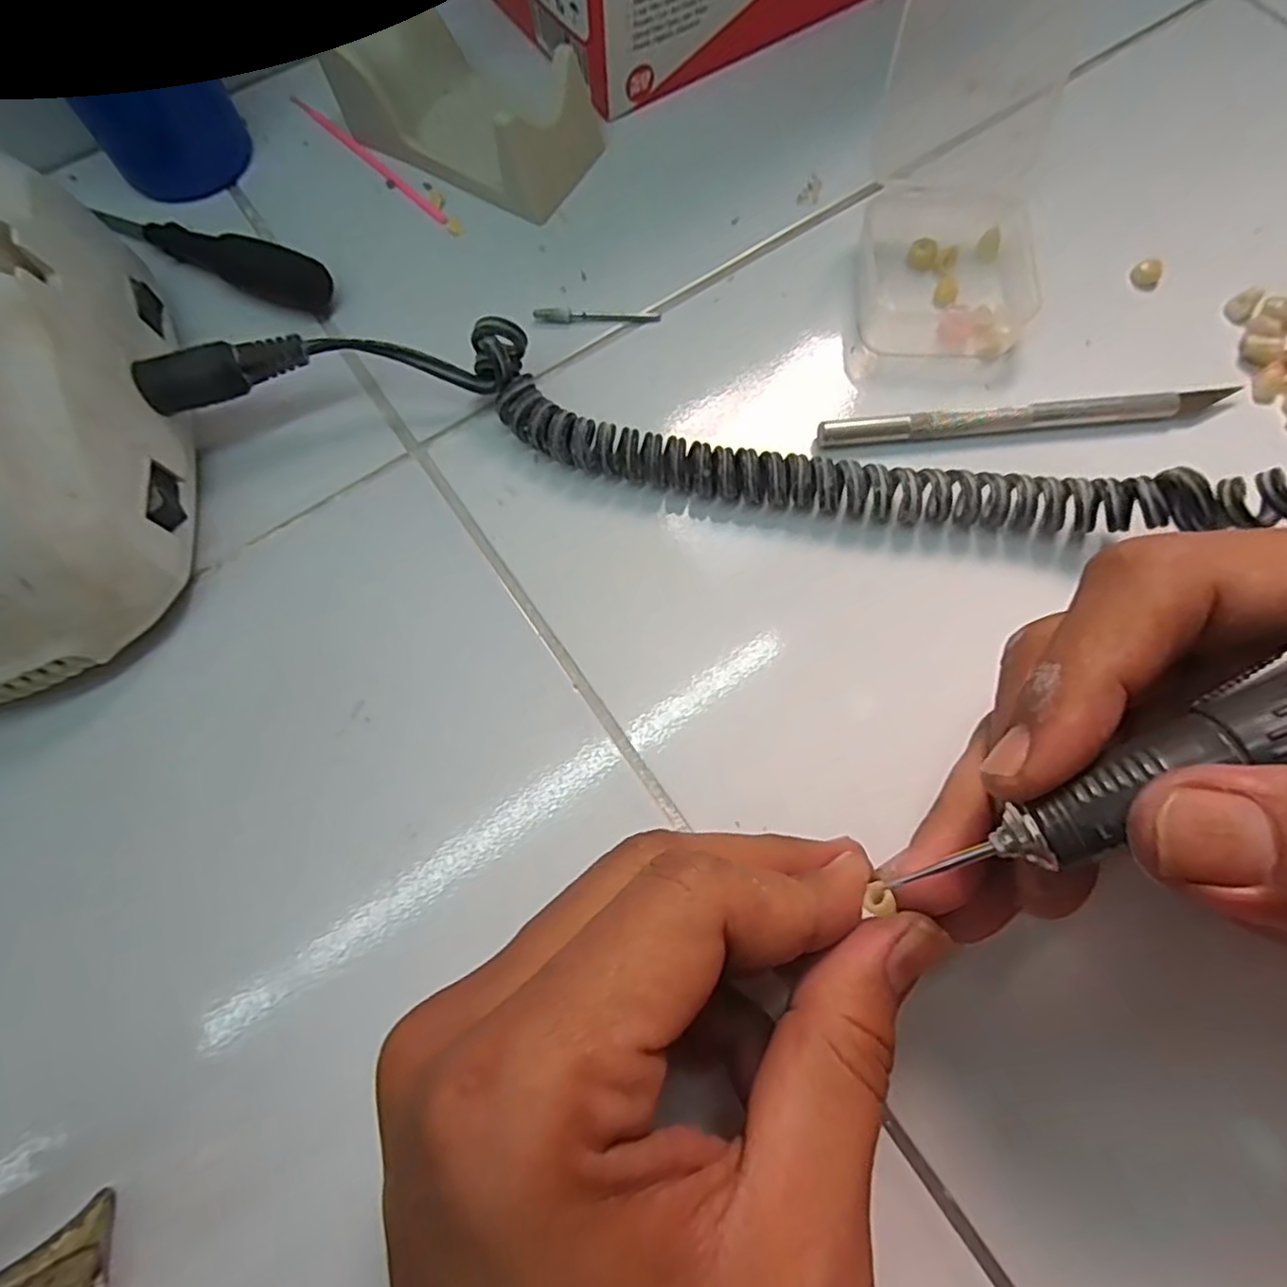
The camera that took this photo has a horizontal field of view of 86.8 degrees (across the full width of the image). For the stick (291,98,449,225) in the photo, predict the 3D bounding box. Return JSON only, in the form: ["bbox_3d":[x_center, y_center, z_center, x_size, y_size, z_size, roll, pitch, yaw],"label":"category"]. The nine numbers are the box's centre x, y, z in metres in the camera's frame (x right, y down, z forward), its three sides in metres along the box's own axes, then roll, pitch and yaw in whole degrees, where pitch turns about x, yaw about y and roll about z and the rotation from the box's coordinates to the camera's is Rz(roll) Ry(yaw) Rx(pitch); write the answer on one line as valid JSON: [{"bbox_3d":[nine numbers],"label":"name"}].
[{"bbox_3d":[-0.107,-0.188,0.263,0.091,0.004,0.005,43,76,12],"label":"stick"}]

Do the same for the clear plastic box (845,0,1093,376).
[{"bbox_3d":[0.106,-0.145,0.214,0.066,0.067,0.082,6,72,3],"label":"clear plastic box"}]

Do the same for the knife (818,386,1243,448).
[{"bbox_3d":[0.124,-0.074,0.220,0.134,0.009,0.010,-6,72,-1],"label":"knife"}]

